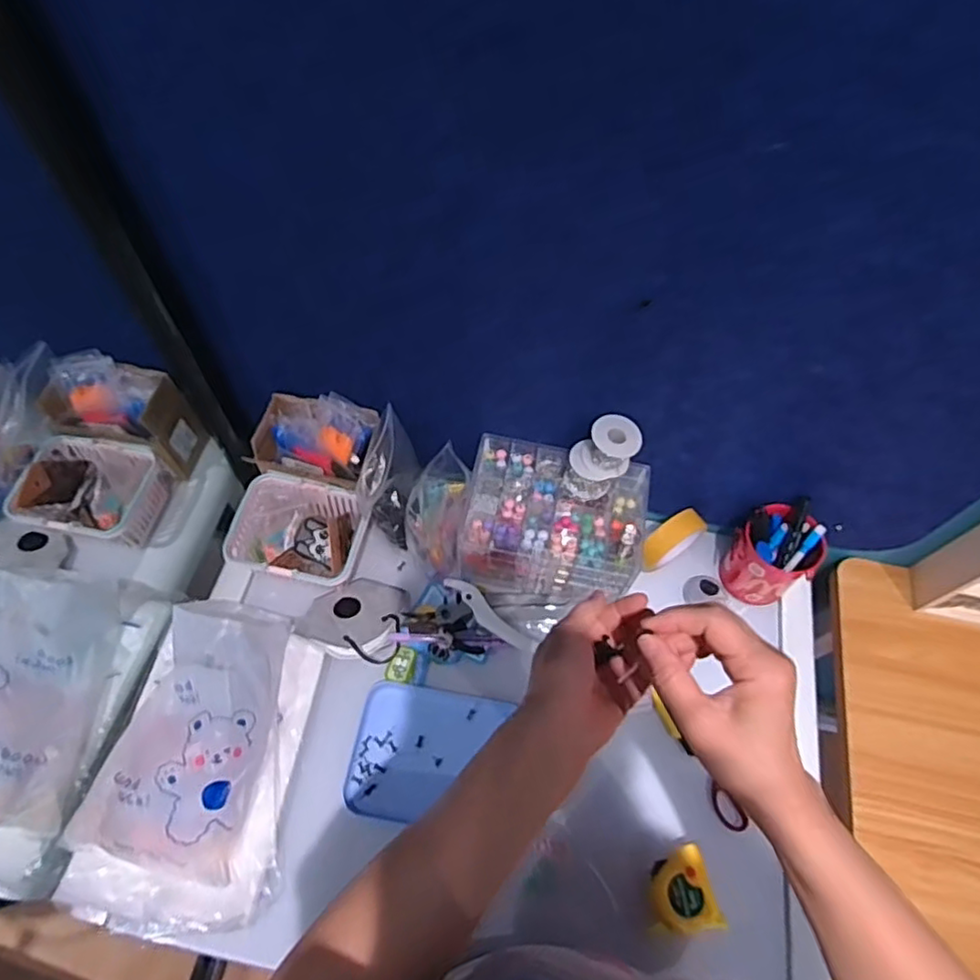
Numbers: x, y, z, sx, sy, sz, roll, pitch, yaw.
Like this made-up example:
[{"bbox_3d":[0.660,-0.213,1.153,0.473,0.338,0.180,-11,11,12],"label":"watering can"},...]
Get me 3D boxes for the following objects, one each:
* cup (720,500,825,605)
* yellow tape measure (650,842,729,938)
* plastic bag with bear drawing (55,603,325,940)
[{"bbox_3d":[0.355,0.085,0.816,0.082,0.119,0.093,-27,65,-16],"label":"cup"},{"bbox_3d":[0.197,0.422,0.665,0.071,0.030,0.075,-16,63,-11],"label":"yellow tape measure"},{"bbox_3d":[-0.321,0.276,0.687,0.211,0.119,0.334,5,61,0],"label":"plastic bag with bear drawing"}]

